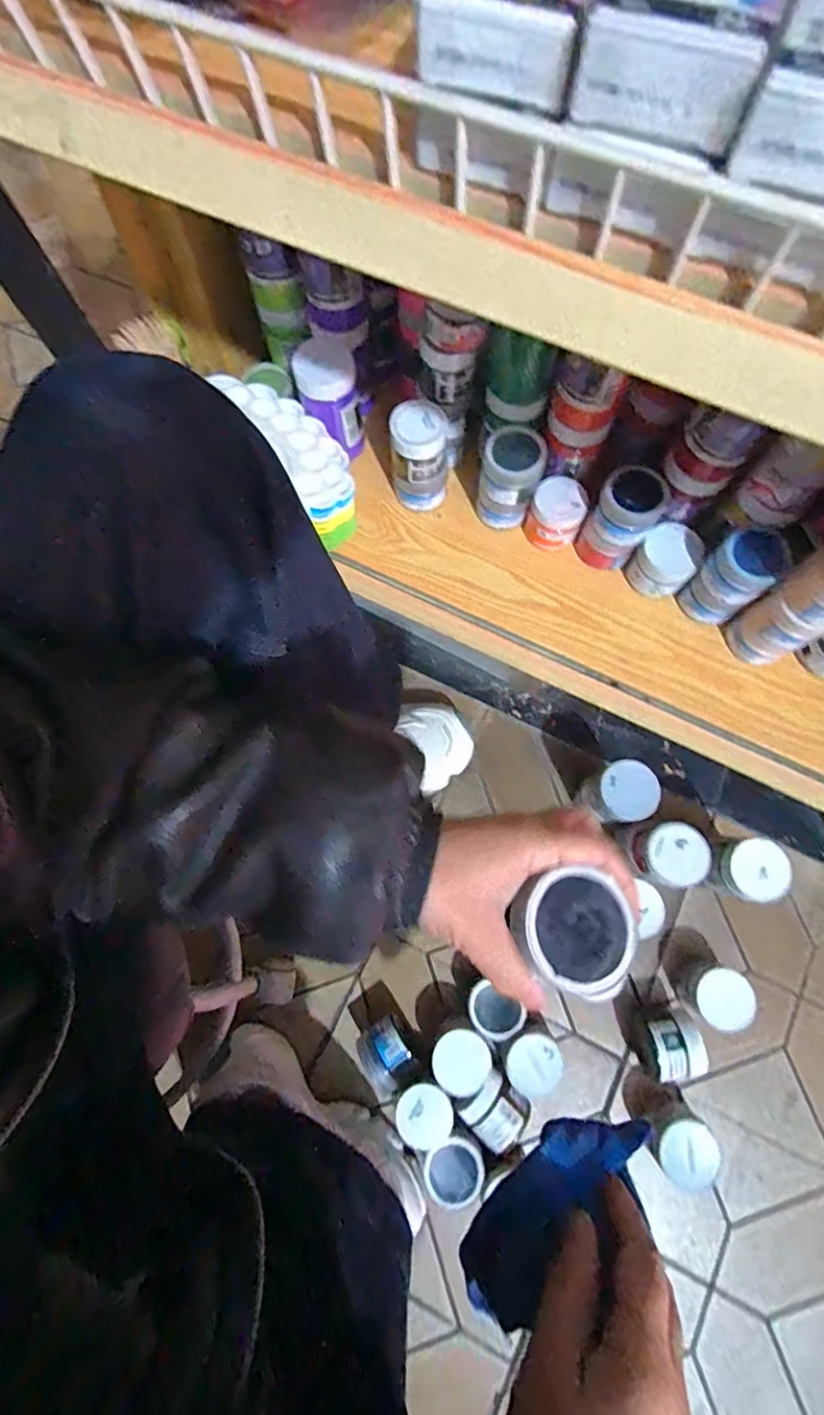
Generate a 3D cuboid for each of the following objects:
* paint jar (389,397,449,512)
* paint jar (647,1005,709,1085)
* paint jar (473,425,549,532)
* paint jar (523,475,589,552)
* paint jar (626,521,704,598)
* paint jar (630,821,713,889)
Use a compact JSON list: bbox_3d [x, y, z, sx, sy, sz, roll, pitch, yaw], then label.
[{"bbox_3d":[0.008,-0.268,0.586,0.056,0.107,0.059,0,76,2],"label":"paint jar"},{"bbox_3d":[0.272,0.350,0.573,0.054,0.061,0.055,-13,76,-1],"label":"paint jar"},{"bbox_3d":[0.102,-0.238,0.576,0.060,0.098,0.055,0,76,2],"label":"paint jar"},{"bbox_3d":[0.156,-0.208,0.591,0.055,0.060,0.054,0,76,2],"label":"paint jar"},{"bbox_3d":[0.266,-0.153,0.576,0.059,0.054,0.057,0,76,2],"label":"paint jar"},{"bbox_3d":[0.273,0.156,0.581,0.063,0.051,0.062,0,76,2],"label":"paint jar"}]

